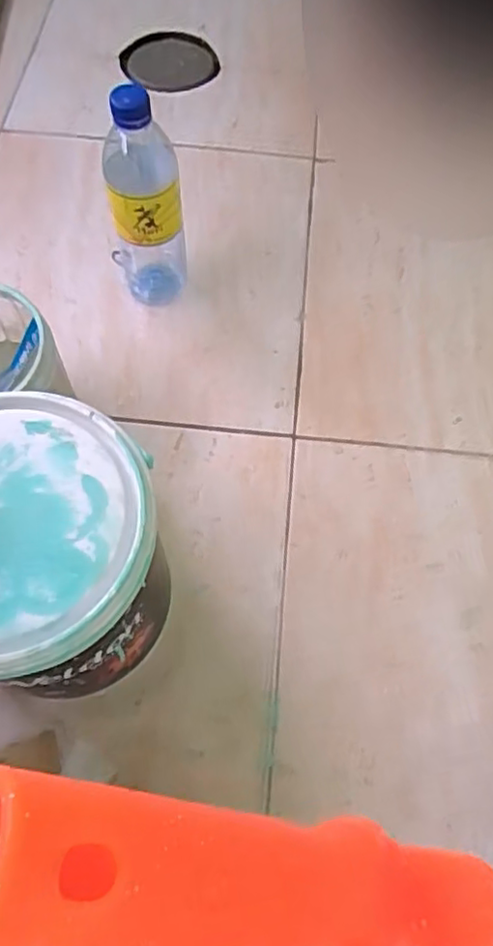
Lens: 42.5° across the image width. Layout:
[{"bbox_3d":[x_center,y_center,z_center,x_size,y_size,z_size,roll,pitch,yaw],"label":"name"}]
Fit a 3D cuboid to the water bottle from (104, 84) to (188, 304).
[{"bbox_3d":[-0.095,-0.252,0.598,0.073,0.210,0.073,-8,65,-7],"label":"water bottle"}]

